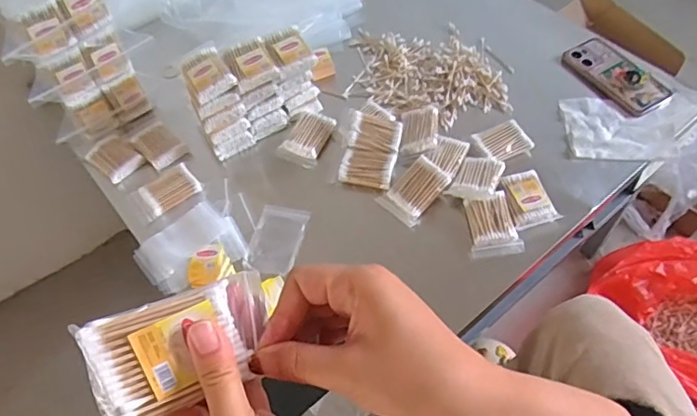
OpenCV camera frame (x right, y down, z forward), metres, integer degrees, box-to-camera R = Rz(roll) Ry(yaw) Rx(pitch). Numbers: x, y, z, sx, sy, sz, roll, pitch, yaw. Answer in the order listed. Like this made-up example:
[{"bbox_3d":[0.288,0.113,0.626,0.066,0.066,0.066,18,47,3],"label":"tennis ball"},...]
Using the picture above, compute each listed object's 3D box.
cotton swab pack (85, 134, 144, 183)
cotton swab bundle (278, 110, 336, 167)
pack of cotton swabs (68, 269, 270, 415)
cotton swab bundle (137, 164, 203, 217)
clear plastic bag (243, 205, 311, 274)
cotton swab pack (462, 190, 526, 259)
[{"bbox_3d":[-0.340,-0.075,0.789,0.069,0.020,0.055,35,64,25],"label":"cotton swab pack"},{"bbox_3d":[-0.062,-0.105,0.792,0.064,0.017,0.085,15,58,14],"label":"cotton swab bundle"},{"bbox_3d":[-0.085,0.074,0.283,0.091,0.012,0.058,-16,97,-20],"label":"pack of cotton swabs"},{"bbox_3d":[-0.246,-0.026,0.752,0.075,0.014,0.054,-34,60,-19],"label":"cotton swab bundle"},{"bbox_3d":[-0.092,0.039,0.703,0.061,0.004,0.094,10,57,11],"label":"clear plastic bag"},{"bbox_3d":[0.182,0.022,0.688,0.060,0.014,0.079,-12,72,4],"label":"cotton swab pack"}]

